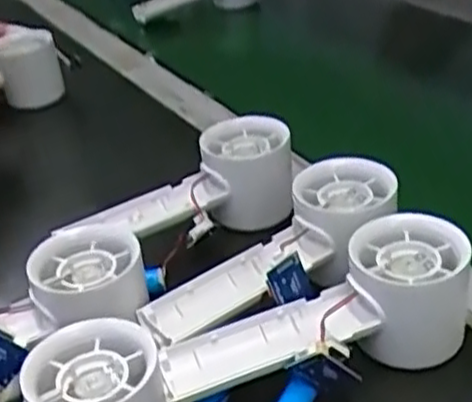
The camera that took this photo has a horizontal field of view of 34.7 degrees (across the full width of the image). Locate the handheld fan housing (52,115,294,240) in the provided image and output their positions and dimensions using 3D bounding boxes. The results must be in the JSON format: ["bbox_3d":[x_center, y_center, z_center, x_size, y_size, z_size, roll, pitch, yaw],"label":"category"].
[{"bbox_3d":[-0.034,-0.003,0.483,0.149,0.057,0.048,-20,34,-20],"label":"handheld fan housing"}]

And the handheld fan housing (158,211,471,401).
[{"bbox_3d":[0.041,0.059,0.362,0.157,0.048,0.055,-18,33,-17],"label":"handheld fan housing"}]

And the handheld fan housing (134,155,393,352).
[{"bbox_3d":[0.020,0.025,0.409,0.156,0.040,0.057,-22,35,-23],"label":"handheld fan housing"}]

